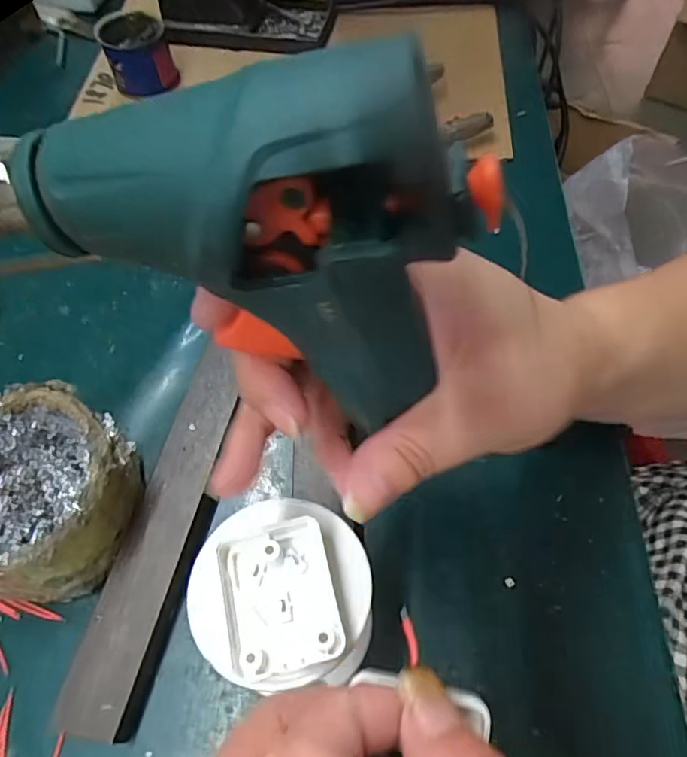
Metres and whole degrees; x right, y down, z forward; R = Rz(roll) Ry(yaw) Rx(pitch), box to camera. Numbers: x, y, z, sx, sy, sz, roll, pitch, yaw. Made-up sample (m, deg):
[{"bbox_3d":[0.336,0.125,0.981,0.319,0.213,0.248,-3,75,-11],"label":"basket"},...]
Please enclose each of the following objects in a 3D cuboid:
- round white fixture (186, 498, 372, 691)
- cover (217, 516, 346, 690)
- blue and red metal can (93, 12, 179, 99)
[{"bbox_3d":[-0.022,0.073,0.199,0.060,0.013,0.064,0,58,1],"label":"round white fixture"},{"bbox_3d":[-0.022,0.076,0.194,0.038,0.009,0.049,-13,58,-7],"label":"cover"},{"bbox_3d":[-0.162,-0.256,0.445,0.049,0.045,0.054,-21,58,-10],"label":"blue and red metal can"}]

